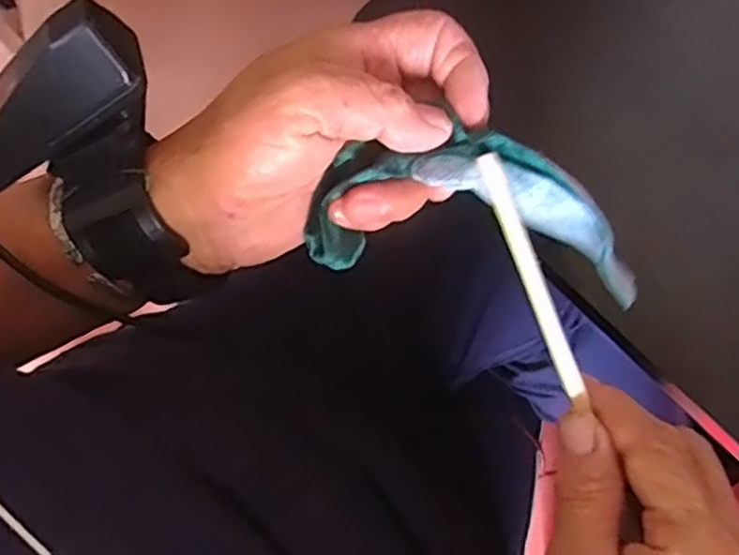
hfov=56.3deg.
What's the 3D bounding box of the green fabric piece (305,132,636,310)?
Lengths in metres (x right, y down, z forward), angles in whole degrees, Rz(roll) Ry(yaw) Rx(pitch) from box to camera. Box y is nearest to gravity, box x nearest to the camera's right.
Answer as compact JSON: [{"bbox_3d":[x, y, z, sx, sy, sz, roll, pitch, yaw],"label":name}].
[{"bbox_3d":[0.039,-0.022,0.264,0.121,0.056,0.044,10,79,2],"label":"green fabric piece"}]

